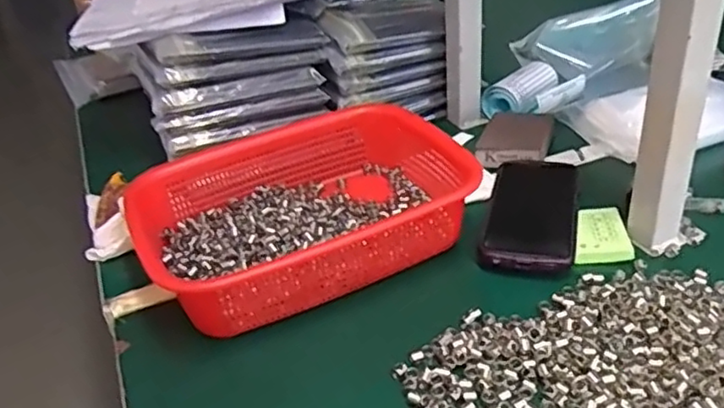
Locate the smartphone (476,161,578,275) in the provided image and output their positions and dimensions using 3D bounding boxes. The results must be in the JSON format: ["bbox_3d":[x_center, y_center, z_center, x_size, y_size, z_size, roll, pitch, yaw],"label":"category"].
[{"bbox_3d":[0.155,0.006,0.590,0.077,0.013,0.169,5,33,17],"label":"smartphone"}]

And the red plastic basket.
[{"bbox_3d":[-0.035,-0.001,0.582,0.318,0.067,0.210,-19,35,-19],"label":"red plastic basket"}]

